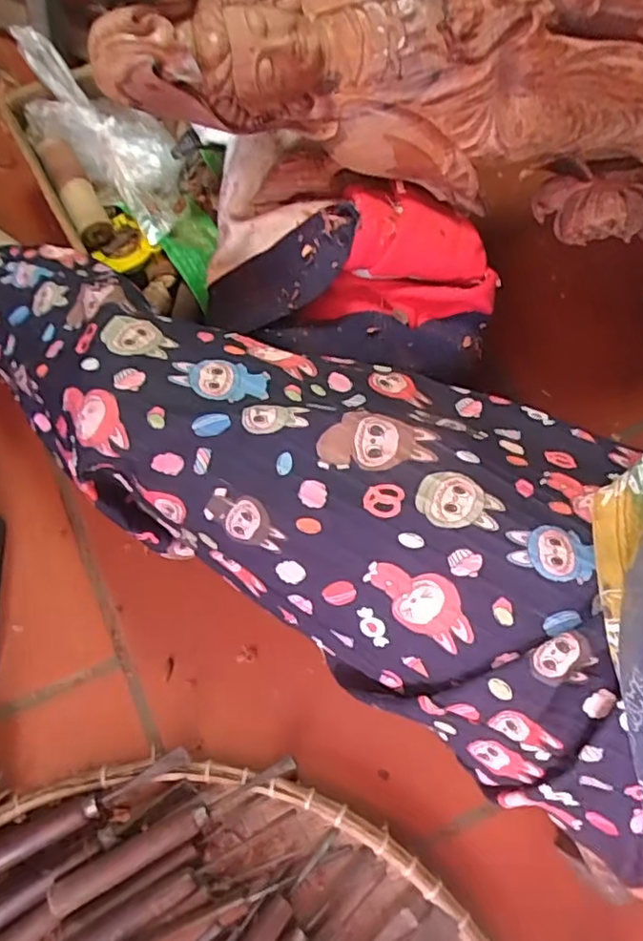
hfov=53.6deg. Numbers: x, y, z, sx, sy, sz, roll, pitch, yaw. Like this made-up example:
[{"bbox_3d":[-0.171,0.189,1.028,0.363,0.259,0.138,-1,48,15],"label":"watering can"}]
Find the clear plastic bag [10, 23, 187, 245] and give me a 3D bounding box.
[{"bbox_3d":[-0.189,-0.294,0.552,0.184,0.048,0.083,44,74,-14],"label":"clear plastic bag"}]

